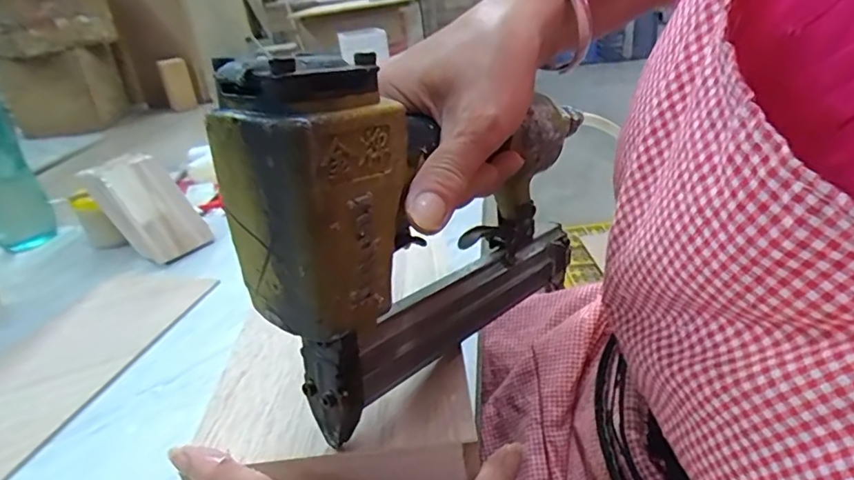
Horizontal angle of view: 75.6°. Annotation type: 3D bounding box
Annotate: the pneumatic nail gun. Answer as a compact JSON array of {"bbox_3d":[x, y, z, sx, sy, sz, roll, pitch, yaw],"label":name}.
[{"bbox_3d":[0.009,-0.017,0.273,0.043,0.167,0.202,16,35,38],"label":"pneumatic nail gun"}]

